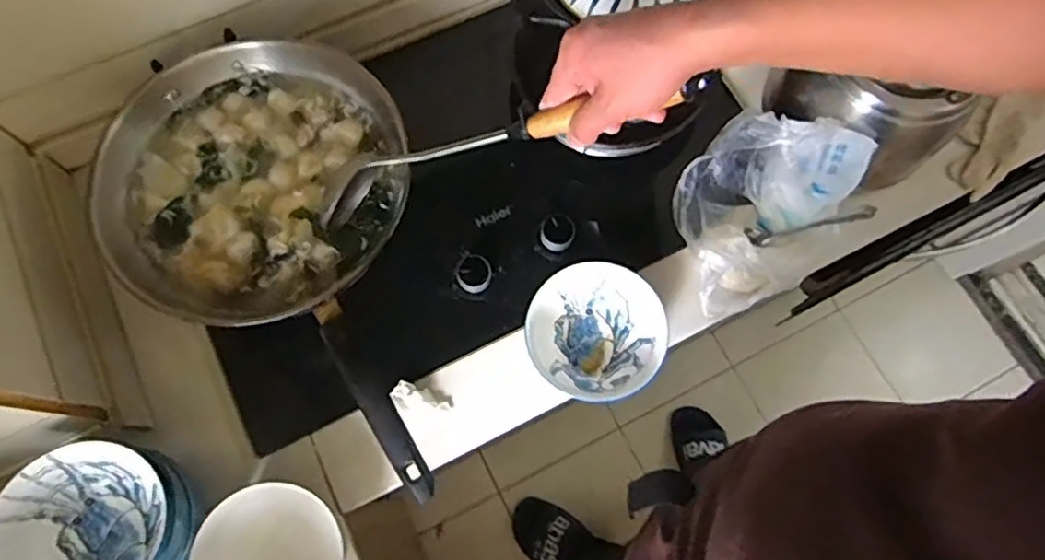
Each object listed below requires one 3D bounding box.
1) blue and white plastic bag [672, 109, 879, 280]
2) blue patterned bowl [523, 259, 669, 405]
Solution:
[{"bbox_3d":[0.270,-0.097,0.724,0.161,0.111,0.185,36,76,10],"label":"blue and white plastic bag"},{"bbox_3d":[0.078,0.061,0.708,0.145,0.069,0.142,0,73,-1],"label":"blue patterned bowl"}]

